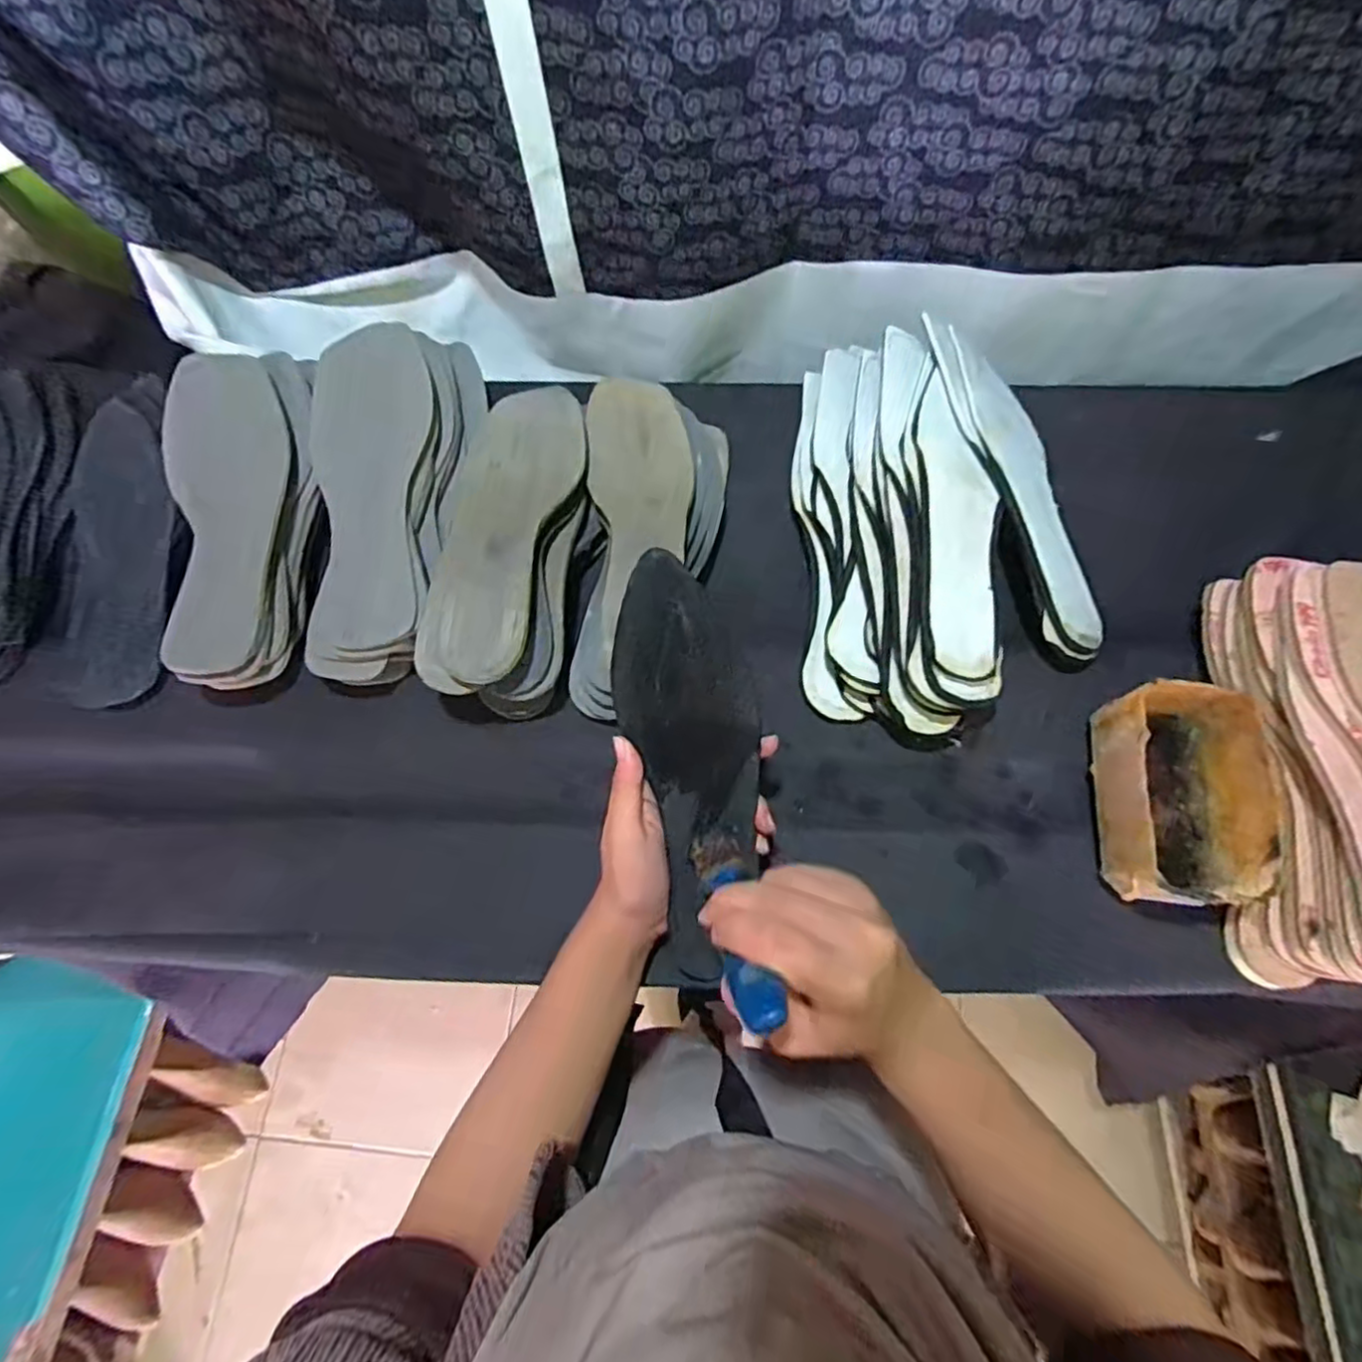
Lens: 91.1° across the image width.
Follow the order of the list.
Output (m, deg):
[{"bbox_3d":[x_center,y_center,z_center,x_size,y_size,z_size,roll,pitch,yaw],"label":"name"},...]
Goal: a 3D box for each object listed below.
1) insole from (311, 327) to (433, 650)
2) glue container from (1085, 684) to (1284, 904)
[{"bbox_3d":[-0.225,-0.139,0.471,0.089,0.014,0.237,-3,76,8],"label":"insole"},{"bbox_3d":[0.301,0.071,0.411,0.074,0.067,0.125,6,70,3],"label":"glue container"}]

